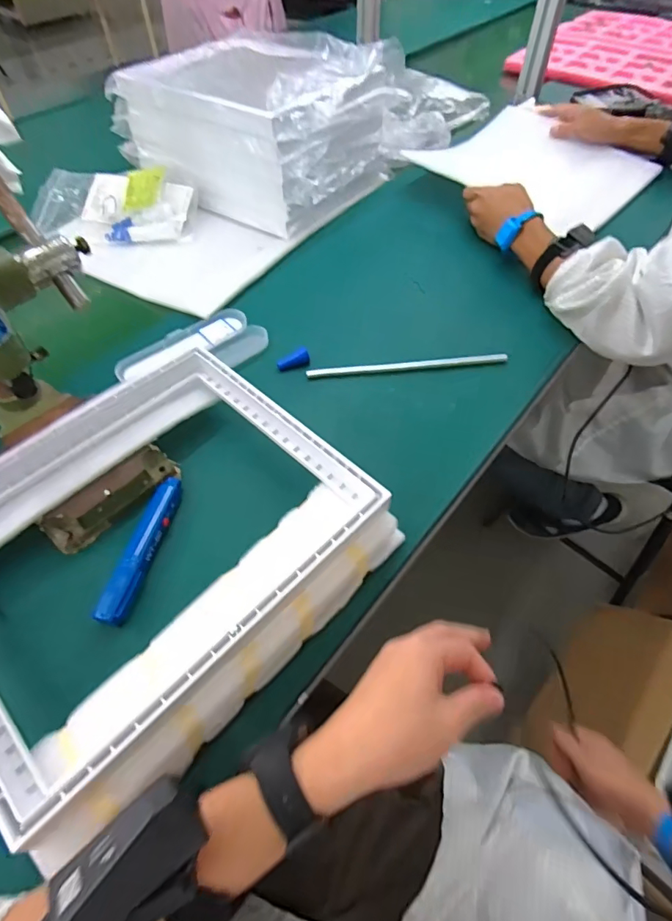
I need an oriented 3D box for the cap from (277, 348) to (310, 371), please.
[{"bbox_3d":[-0.052,-0.123,0.578,0.041,0.016,0.016,-20,57,-16],"label":"cap"}]

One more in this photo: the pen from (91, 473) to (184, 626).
[{"bbox_3d":[-0.178,0.080,0.440,0.024,0.022,0.141,11,54,6],"label":"pen"}]

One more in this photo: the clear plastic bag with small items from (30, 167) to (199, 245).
[{"bbox_3d":[-0.364,-0.411,0.755,0.280,0.060,0.165,19,56,11],"label":"clear plastic bag with small items"}]

